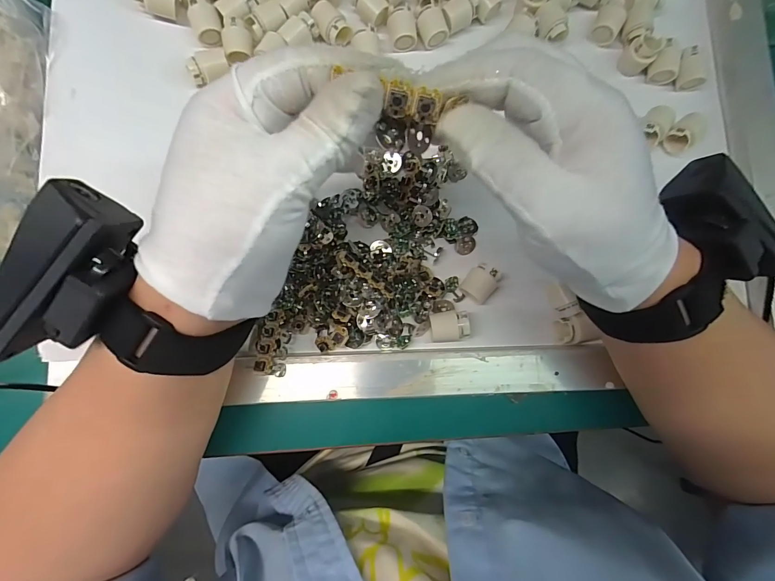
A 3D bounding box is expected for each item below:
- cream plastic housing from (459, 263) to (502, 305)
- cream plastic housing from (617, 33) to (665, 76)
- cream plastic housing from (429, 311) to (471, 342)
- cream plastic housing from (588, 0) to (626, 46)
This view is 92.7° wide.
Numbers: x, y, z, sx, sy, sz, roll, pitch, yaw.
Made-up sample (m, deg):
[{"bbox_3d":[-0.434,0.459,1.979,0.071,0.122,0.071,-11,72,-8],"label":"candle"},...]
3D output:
[{"bbox_3d":[0.065,-0.004,0.263,0.021,0.019,0.026,35,81,0],"label":"cream plastic housing"},{"bbox_3d":[0.196,-0.184,0.286,0.017,0.026,0.022,-42,88,-9],"label":"cream plastic housing"},{"bbox_3d":[0.043,0.025,0.257,0.025,0.018,0.020,-3,82,-6],"label":"cream plastic housing"},{"bbox_3d":[0.173,-0.212,0.292,0.020,0.016,0.027,21,81,-2],"label":"cream plastic housing"}]

